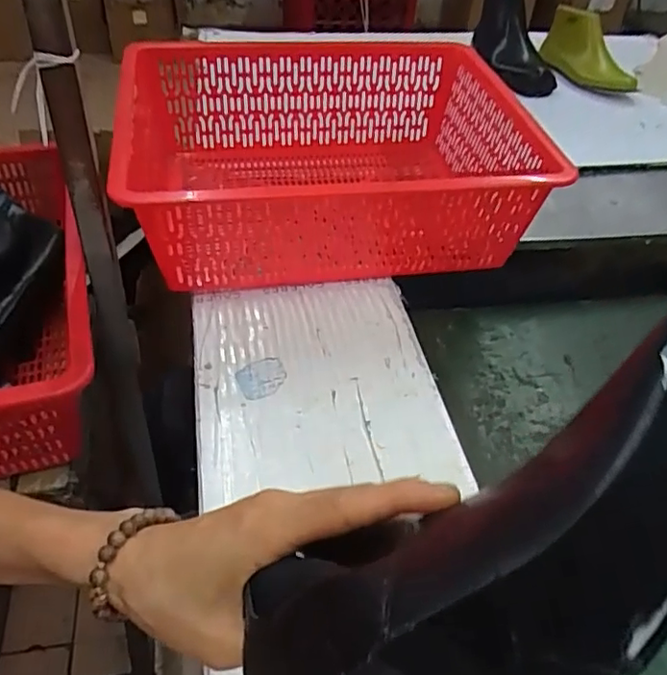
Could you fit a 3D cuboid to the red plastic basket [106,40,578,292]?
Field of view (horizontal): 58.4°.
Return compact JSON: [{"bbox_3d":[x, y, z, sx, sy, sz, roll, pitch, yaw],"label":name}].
[{"bbox_3d":[-0.012,-0.215,0.742,0.459,0.171,0.370,-4,43,-10],"label":"red plastic basket"}]

